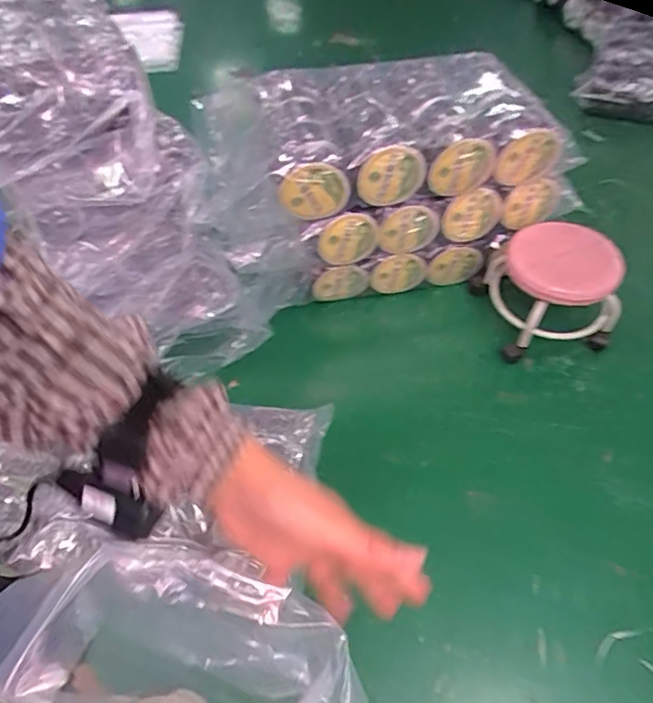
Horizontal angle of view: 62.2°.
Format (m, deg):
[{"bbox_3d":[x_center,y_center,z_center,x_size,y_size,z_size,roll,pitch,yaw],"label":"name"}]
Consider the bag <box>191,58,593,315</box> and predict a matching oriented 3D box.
[{"bbox_3d":[0.127,-0.461,1.485,0.907,0.471,0.450,-11,53,-7],"label":"bag"}]

